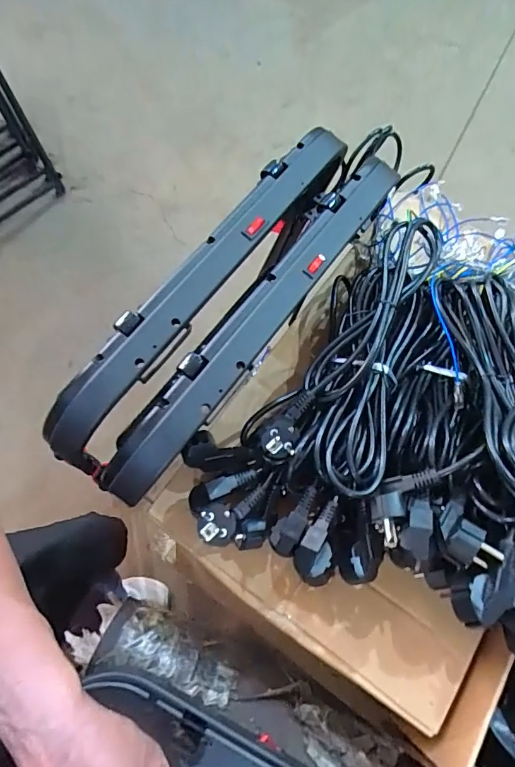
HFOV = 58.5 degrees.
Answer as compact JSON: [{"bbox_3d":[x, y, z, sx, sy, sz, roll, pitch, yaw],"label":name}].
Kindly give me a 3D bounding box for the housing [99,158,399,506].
[{"bbox_3d":[0.006,-0.072,0.454,0.065,0.051,0.438,35,71,11],"label":"housing"}]

